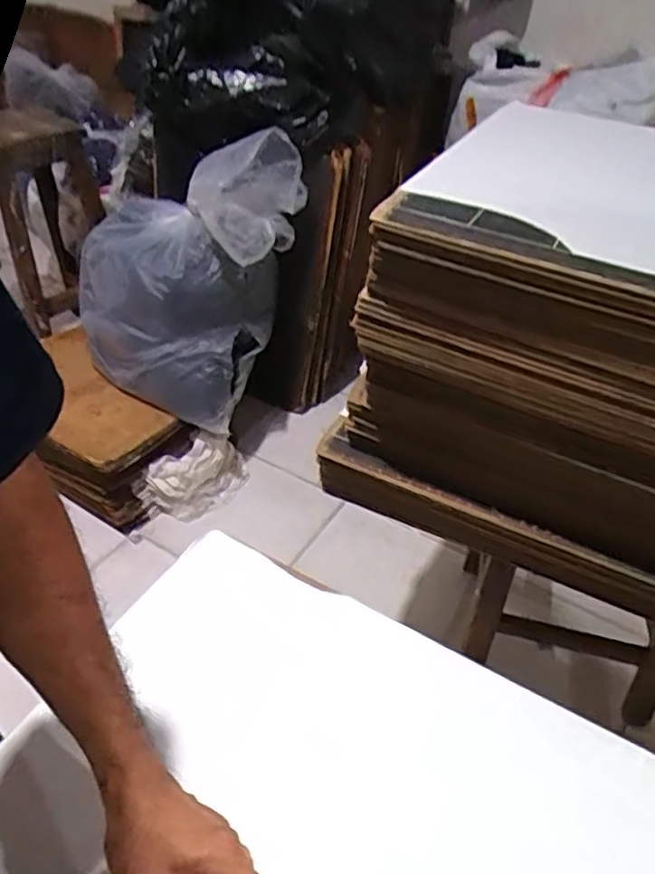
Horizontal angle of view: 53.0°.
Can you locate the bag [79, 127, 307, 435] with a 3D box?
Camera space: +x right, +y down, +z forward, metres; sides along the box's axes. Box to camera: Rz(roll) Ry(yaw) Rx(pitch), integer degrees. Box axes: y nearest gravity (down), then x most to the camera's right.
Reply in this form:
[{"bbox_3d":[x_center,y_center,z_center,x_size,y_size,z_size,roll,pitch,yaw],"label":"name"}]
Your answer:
[{"bbox_3d":[-0.400,-0.445,1.720,0.511,0.559,0.453,20,44,19],"label":"bag"}]

